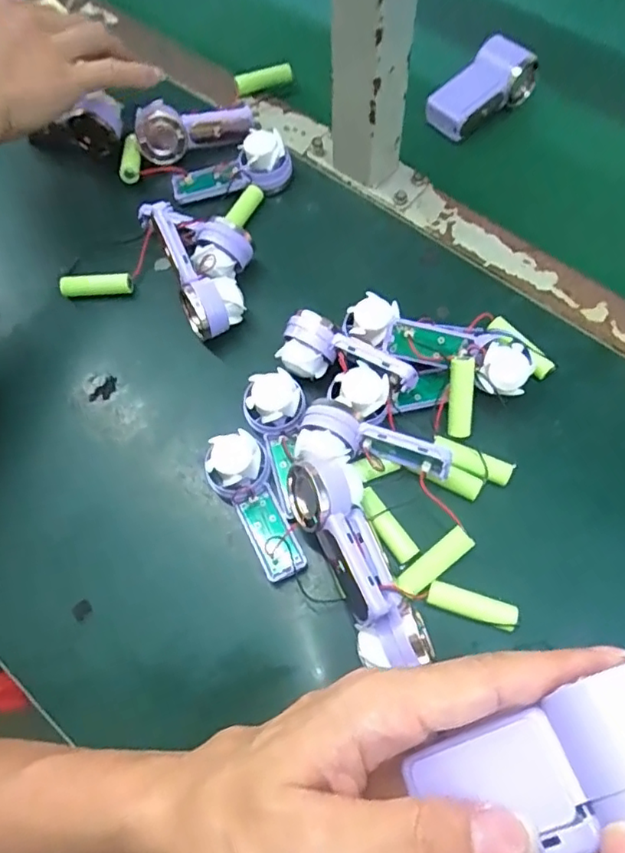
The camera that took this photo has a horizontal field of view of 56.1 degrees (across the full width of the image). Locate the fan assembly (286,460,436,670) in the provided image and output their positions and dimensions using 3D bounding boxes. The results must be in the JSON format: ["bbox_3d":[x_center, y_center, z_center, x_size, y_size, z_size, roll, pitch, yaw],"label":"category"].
[{"bbox_3d":[0.020,0.066,0.325,0.041,0.038,0.111,-20,68,-7],"label":"fan assembly"}]

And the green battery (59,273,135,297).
[{"bbox_3d":[-0.160,-0.107,0.438,0.052,0.013,0.014,-5,67,-1],"label":"green battery"}]

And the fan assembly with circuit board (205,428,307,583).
[{"bbox_3d":[-0.032,0.047,0.351,0.035,0.028,0.090,-26,70,-11],"label":"fan assembly with circuit board"}]

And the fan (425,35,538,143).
[{"bbox_3d":[0.138,-0.270,0.482,0.089,0.052,0.034,-43,66,3],"label":"fan"}]

